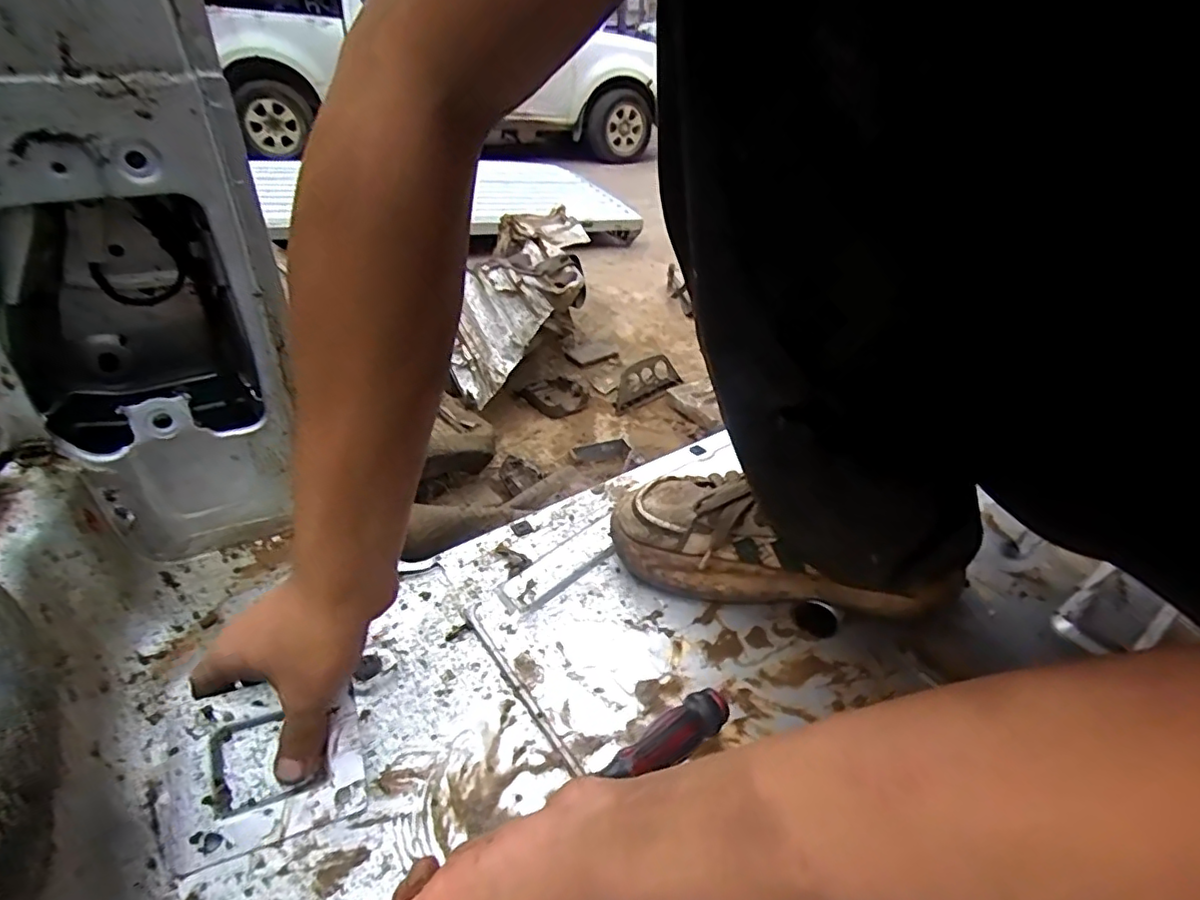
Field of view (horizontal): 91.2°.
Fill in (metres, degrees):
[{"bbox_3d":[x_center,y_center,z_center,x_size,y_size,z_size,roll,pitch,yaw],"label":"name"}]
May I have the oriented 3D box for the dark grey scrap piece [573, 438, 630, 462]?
[{"bbox_3d":[0.007,-0.001,1.835,0.175,0.015,0.066,-15,56,-24],"label":"dark grey scrap piece"}]

